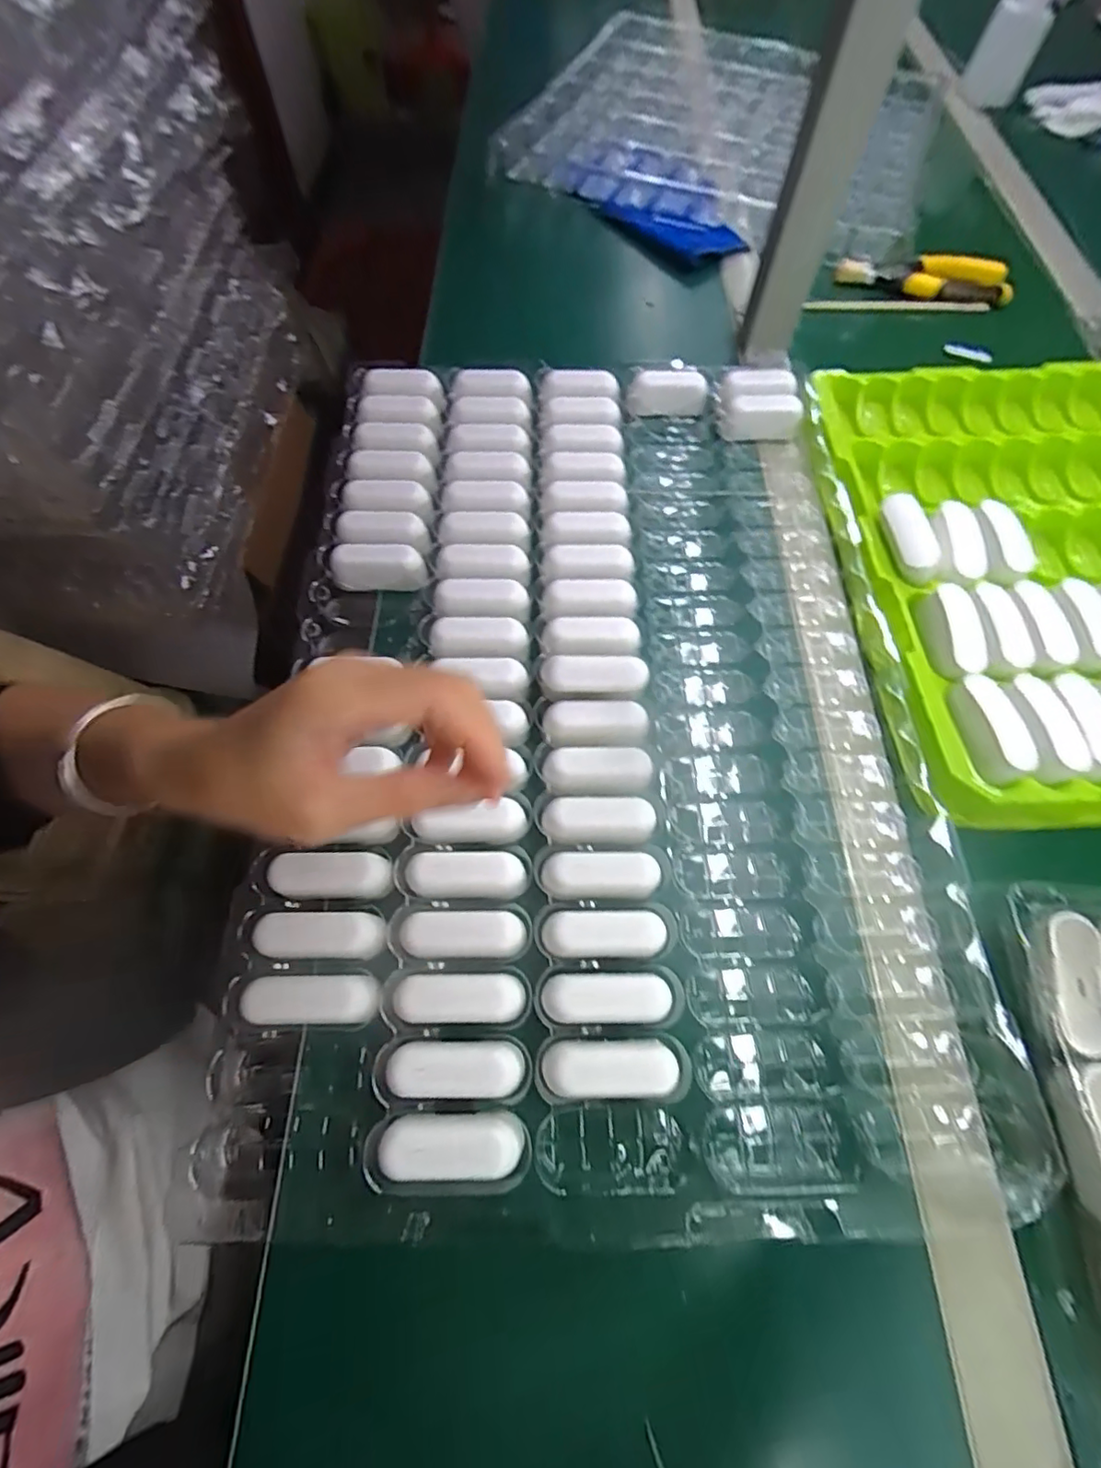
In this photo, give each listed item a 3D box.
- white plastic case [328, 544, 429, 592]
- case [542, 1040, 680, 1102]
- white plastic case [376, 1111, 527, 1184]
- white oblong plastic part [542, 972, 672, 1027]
[{"bbox_3d":[-0.120,-0.118,0.404,0.063,0.025,0.024,-2,66,0],"label":"white plastic case"},{"bbox_3d":[0.028,0.162,0.275,0.062,0.028,0.024,-2,66,0],"label":"case"},{"bbox_3d":[-0.045,0.190,0.262,0.063,0.023,0.025,-4,66,-2],"label":"white plastic case"},{"bbox_3d":[0.028,0.136,0.289,0.063,0.024,0.024,-2,66,0],"label":"white oblong plastic part"}]

